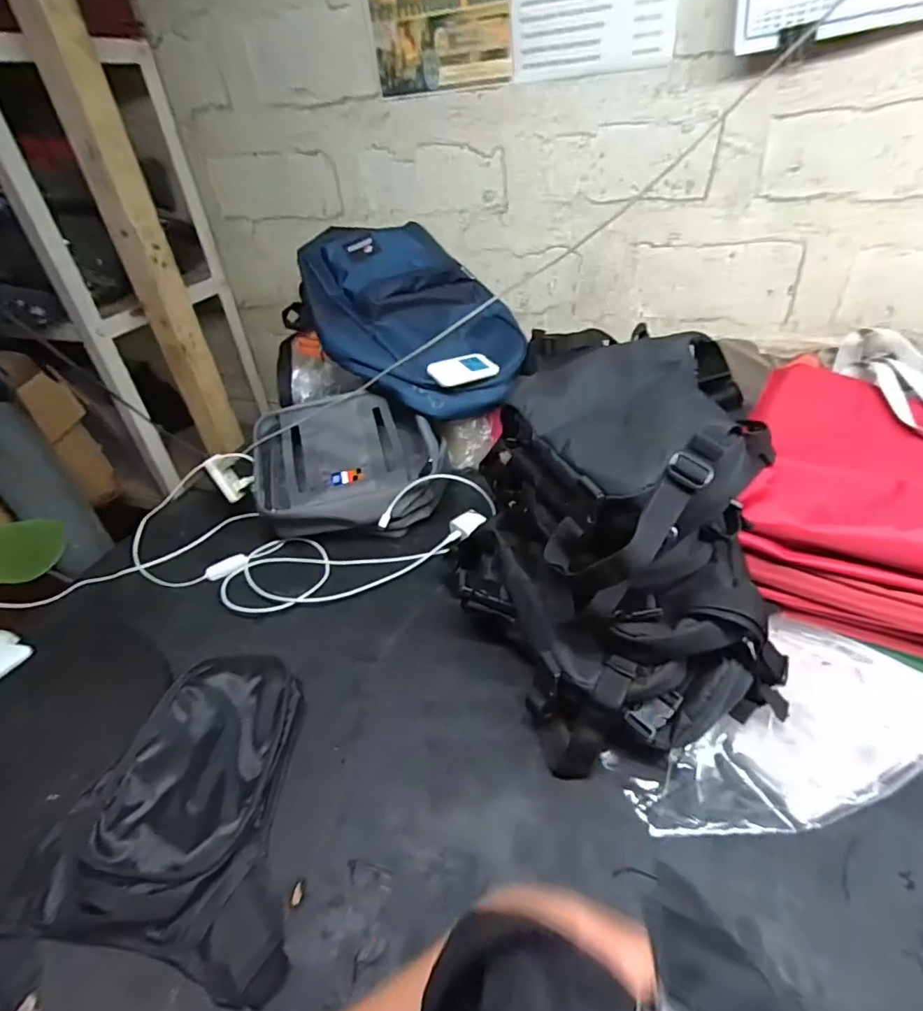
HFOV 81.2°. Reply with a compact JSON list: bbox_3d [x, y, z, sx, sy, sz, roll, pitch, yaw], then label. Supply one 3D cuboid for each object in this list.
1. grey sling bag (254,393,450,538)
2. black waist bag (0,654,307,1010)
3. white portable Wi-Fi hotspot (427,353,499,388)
[{"bbox_3d":[-0.174,-0.058,0.870,0.296,0.144,0.203,-7,37,1],"label":"grey sling bag"},{"bbox_3d":[-0.273,0.290,0.530,0.246,0.045,0.305,-6,37,2],"label":"black waist bag"},{"bbox_3d":[0.003,-0.225,0.888,0.122,0.008,0.055,-19,67,-28],"label":"white portable Wi-Fi hotspot"}]

